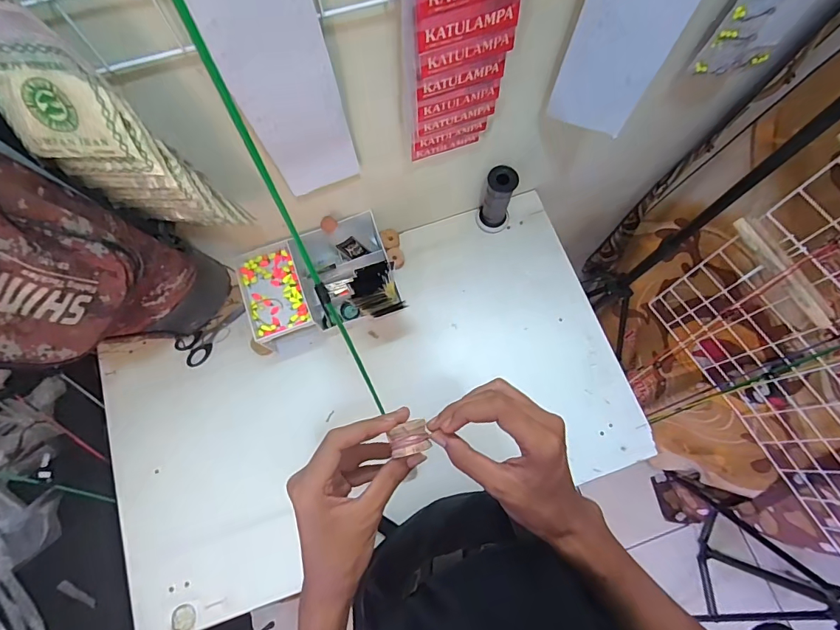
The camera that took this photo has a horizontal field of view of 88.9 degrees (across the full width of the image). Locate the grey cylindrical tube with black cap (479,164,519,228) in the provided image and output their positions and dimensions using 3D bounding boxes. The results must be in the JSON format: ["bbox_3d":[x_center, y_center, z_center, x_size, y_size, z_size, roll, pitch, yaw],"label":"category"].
[{"bbox_3d":[0.136,-0.205,0.754,0.054,0.122,0.053,14,74,5],"label":"grey cylindrical tube with black cap"}]

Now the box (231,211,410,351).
[{"bbox_3d":[-0.163,-0.054,0.709,0.240,0.117,0.166,-14,74,-3],"label":"box"}]

